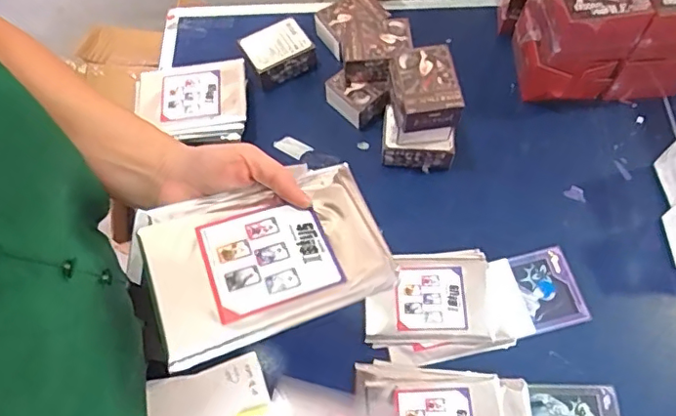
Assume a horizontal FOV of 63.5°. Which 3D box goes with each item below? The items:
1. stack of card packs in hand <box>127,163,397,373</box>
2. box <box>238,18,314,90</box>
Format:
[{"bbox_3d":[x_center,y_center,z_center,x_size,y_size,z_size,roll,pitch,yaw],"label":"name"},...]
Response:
[{"bbox_3d":[-0.050,0.033,0.373,0.158,0.037,0.117,-23,67,-10],"label":"stack of card packs in hand"},{"bbox_3d":[-0.090,-0.227,0.815,0.093,0.051,0.074,-29,69,-14],"label":"box"}]

